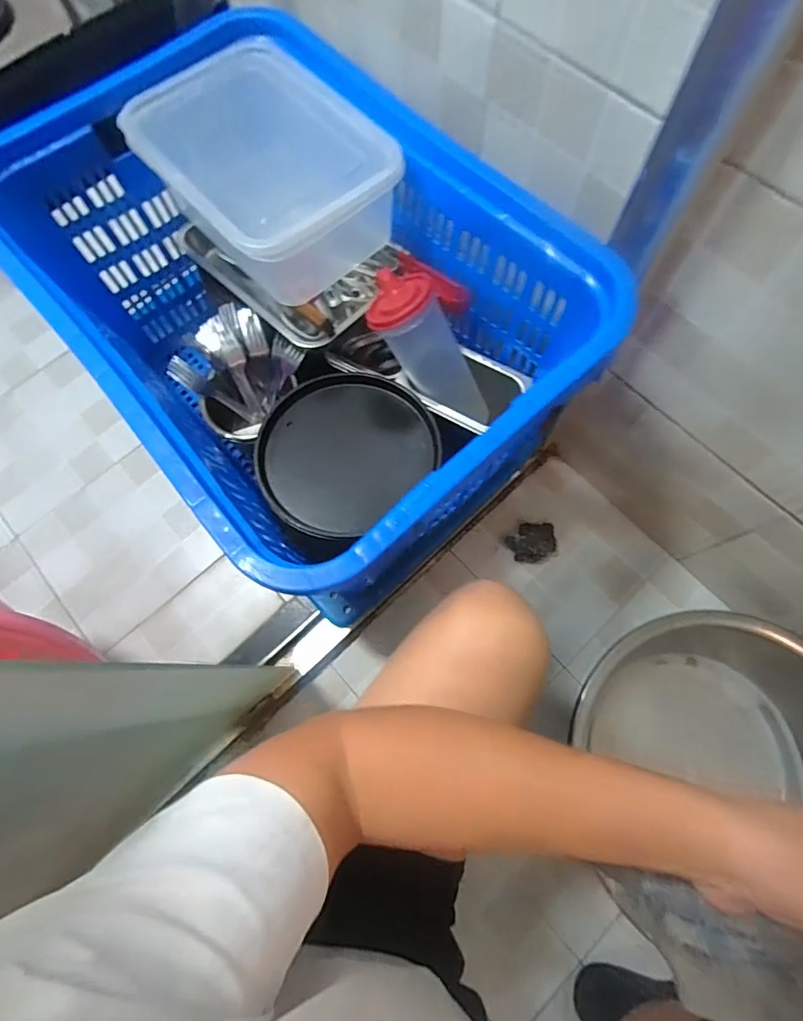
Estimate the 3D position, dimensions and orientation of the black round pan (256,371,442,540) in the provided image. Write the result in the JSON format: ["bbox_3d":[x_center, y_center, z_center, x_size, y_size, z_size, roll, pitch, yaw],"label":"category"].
[{"bbox_3d":[-0.077,-0.085,0.634,0.226,0.032,0.208,0,72,1],"label":"black round pan"}]

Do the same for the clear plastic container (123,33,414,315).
[{"bbox_3d":[-0.178,-0.430,0.629,0.244,0.119,0.296,-41,76,-11],"label":"clear plastic container"}]

